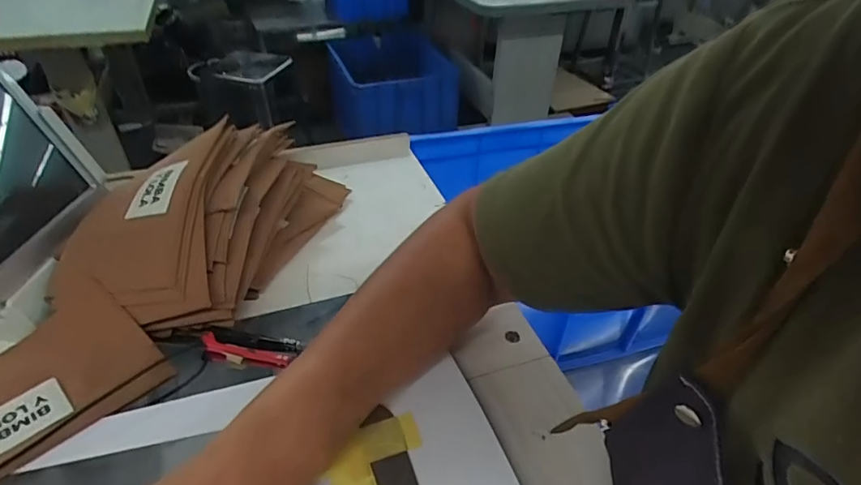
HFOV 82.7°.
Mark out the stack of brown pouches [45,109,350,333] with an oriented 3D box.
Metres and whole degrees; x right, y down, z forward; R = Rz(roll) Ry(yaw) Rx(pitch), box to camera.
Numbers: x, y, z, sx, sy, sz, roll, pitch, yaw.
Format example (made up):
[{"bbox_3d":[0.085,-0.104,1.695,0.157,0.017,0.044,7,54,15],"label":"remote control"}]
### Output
[{"bbox_3d":[-0.200,-0.037,0.456,0.158,0.082,0.267,13,41,13],"label":"stack of brown pouches"}]

